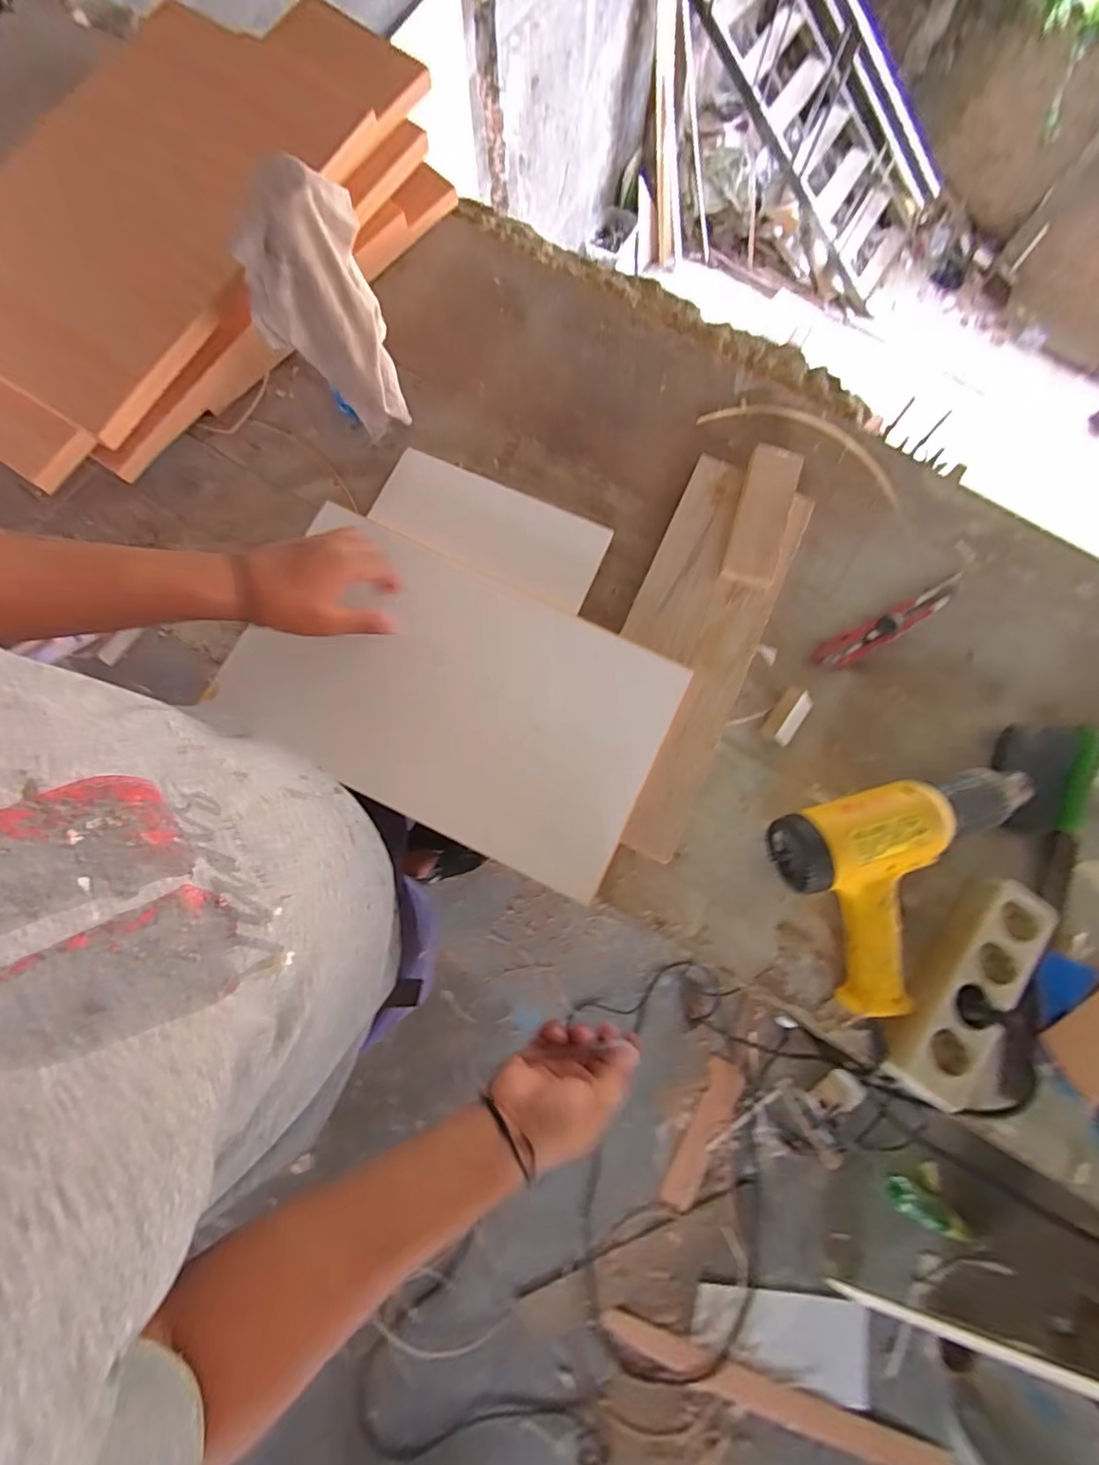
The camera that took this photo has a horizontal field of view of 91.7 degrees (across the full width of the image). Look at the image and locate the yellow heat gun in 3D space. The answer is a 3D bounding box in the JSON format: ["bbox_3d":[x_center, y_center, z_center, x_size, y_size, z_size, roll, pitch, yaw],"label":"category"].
[{"bbox_3d":[0.346,0.136,0.487,0.243,0.069,0.182,-15,79,-4],"label":"yellow heat gun"}]

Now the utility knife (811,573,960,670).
[{"bbox_3d":[0.361,-0.114,0.561,0.171,0.017,0.032,-26,80,-6],"label":"utility knife"}]

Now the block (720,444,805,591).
[{"bbox_3d":[0.221,-0.226,0.560,0.051,0.028,0.157,17,79,2],"label":"block"}]

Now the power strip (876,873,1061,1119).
[{"bbox_3d":[0.367,0.222,0.475,0.064,0.043,0.202,37,80,6],"label":"power strip"}]

